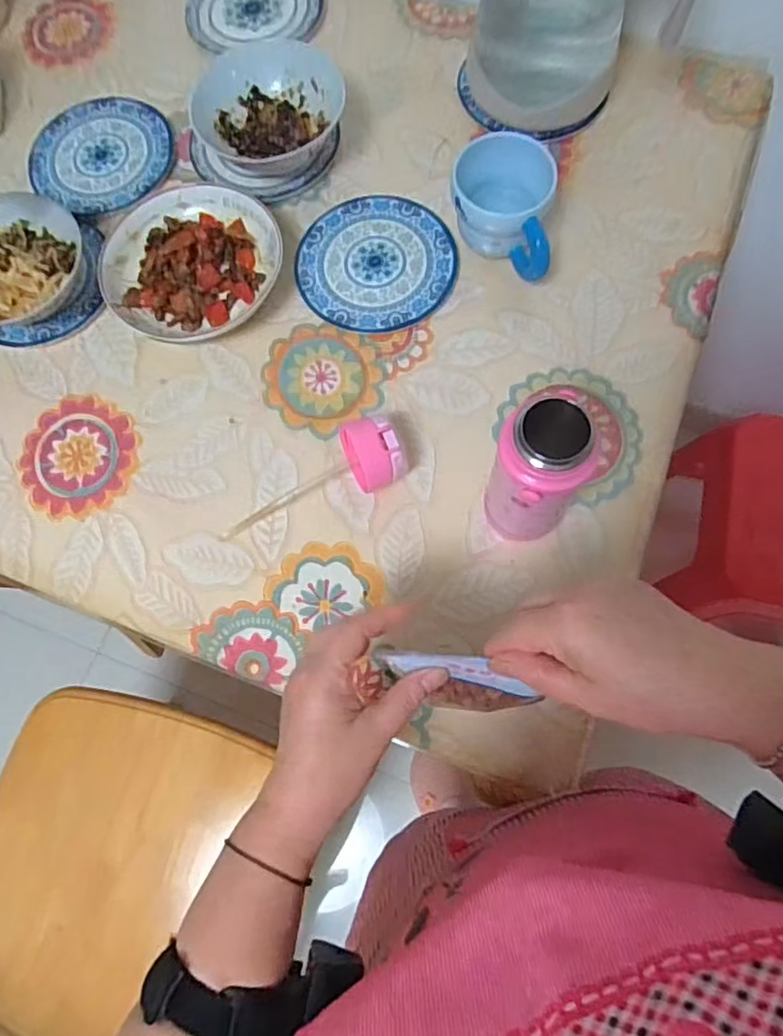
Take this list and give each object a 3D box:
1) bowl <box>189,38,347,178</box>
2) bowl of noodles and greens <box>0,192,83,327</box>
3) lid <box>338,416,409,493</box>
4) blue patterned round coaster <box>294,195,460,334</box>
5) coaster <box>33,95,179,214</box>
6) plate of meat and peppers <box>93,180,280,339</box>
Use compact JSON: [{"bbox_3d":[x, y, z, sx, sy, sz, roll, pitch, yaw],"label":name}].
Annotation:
[{"bbox_3d":[-0.129,-0.426,0.648,0.158,0.070,0.136,13,74,6],"label":"bowl"},{"bbox_3d":[-0.381,-0.252,0.615,0.140,0.063,0.136,-1,74,3],"label":"bowl of noodles and greens"},{"bbox_3d":[-0.013,-0.054,0.538,0.055,0.064,0.067,-13,73,-1],"label":"lid"},{"bbox_3d":[-0.015,-0.265,0.627,0.160,0.011,0.161,-1,73,2],"label":"blue patterned round coaster"},{"bbox_3d":[-0.327,-0.414,0.689,0.157,0.009,0.156,-1,73,2],"label":"coaster"},{"bbox_3d":[-0.208,-0.258,0.617,0.172,0.042,0.166,-1,73,2],"label":"plate of meat and peppers"}]

